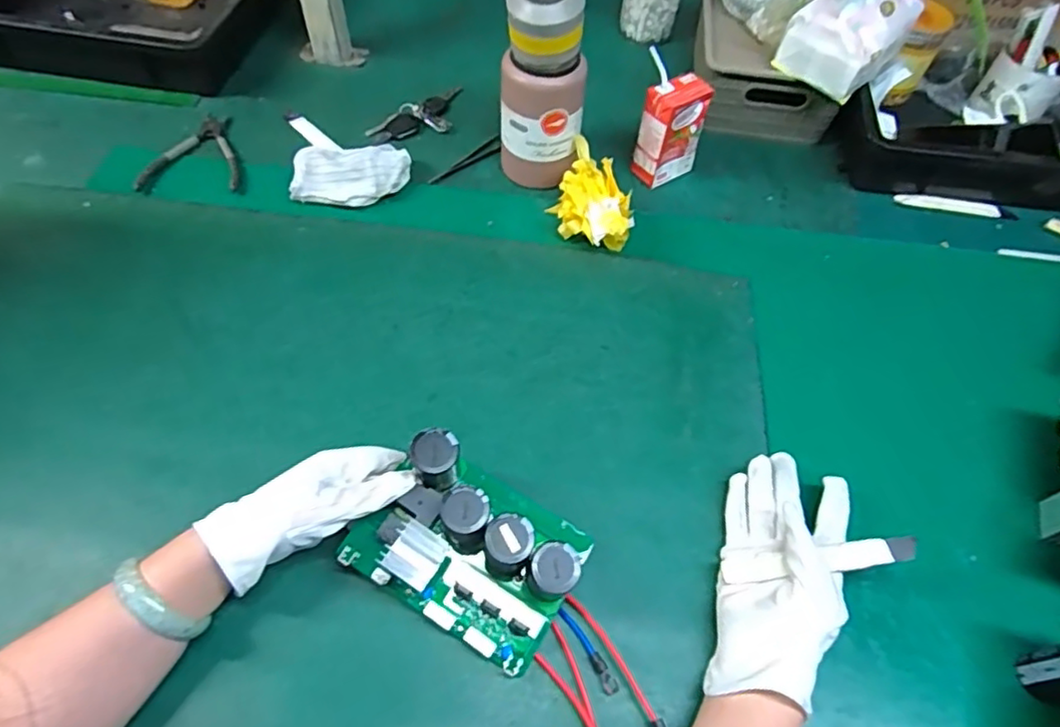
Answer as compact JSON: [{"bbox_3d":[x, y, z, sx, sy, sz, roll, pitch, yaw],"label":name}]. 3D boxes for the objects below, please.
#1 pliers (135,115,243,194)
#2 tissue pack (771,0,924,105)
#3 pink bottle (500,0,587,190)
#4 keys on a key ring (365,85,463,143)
[{"bbox_3d":[-0.383,-0.252,0.721,0.109,0.014,0.143,-1,56,-5],"label":"pliers"},{"bbox_3d":[0.360,-0.381,0.682,0.105,0.105,0.135,35,61,19],"label":"tissue pack"},{"bbox_3d":[0.013,-0.271,0.641,0.087,0.202,0.081,3,56,-1],"label":"pink bottle"},{"bbox_3d":[-0.133,-0.310,0.779,0.142,0.016,0.054,-33,64,-23],"label":"keys on a key ring"}]

